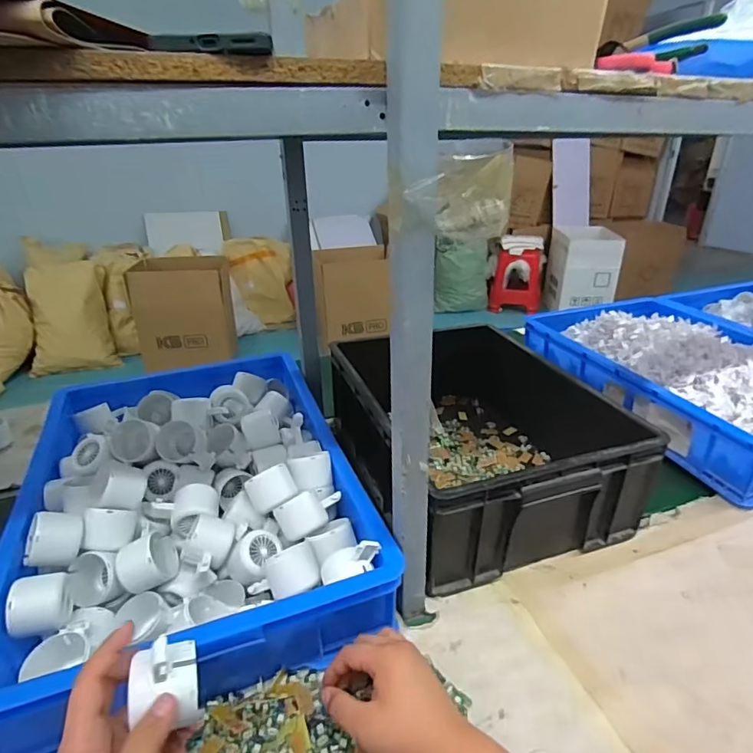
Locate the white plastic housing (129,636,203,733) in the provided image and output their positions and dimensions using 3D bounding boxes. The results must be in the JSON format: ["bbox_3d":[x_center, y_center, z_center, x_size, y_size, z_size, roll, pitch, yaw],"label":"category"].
[{"bbox_3d":[-0.161,0.230,0.377,0.047,0.060,0.052,-9,28,-17],"label":"white plastic housing"}]

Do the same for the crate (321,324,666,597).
[{"bbox_3d":[0.132,0.089,0.815,0.391,0.177,0.455,-10,28,-17],"label":"crate"}]

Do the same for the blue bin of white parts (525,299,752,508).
[{"bbox_3d":[0.651,-0.012,1.061,0.425,0.135,0.626,-10,28,-18],"label":"blue bin of white parts"}]

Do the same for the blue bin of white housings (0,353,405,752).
[{"bbox_3d":[-0.268,0.151,0.729,0.412,0.145,0.629,-10,28,-18],"label":"blue bin of white housings"}]

